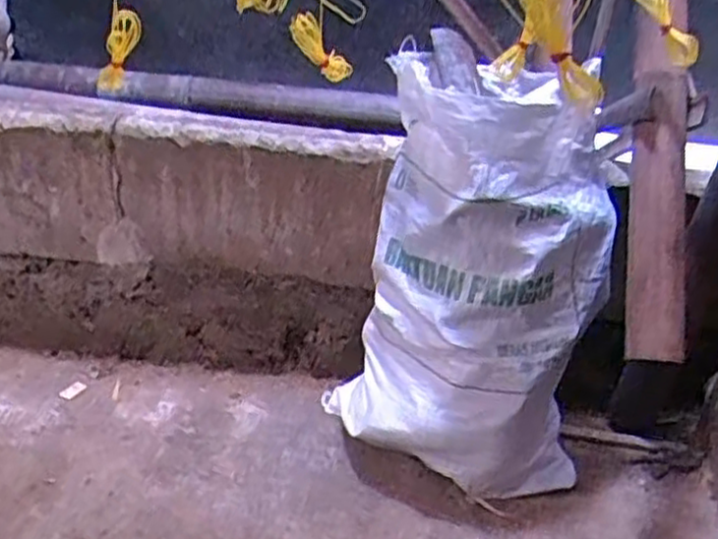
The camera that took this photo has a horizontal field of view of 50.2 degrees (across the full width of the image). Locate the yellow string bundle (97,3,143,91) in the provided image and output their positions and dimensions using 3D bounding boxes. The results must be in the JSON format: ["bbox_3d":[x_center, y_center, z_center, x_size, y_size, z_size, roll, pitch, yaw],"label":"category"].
[{"bbox_3d":[-0.215,-0.199,0.691,0.022,0.092,0.025,46,41,15],"label":"yellow string bundle"}]

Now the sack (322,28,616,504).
[{"bbox_3d":[0.128,0.036,0.861,0.287,0.486,0.177,12,28,12],"label":"sack"}]

